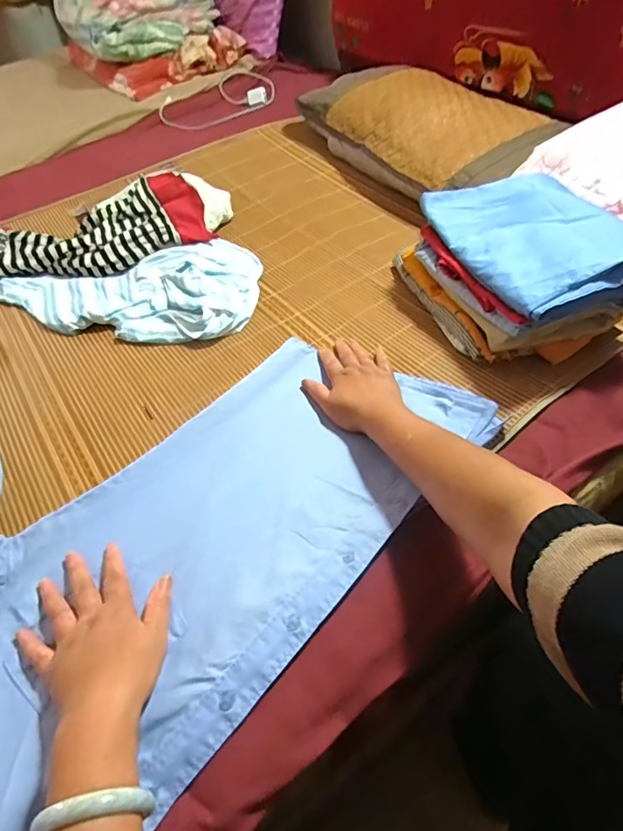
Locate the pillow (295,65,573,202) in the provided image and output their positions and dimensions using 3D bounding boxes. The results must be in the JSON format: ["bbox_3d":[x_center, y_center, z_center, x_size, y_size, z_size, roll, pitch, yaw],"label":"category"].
[{"bbox_3d":[0.242,-0.597,1.015,0.310,0.100,0.524,-26,52,-16],"label":"pillow"}]

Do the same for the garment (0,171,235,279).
[{"bbox_3d":[-0.428,-0.328,0.876,0.572,0.073,0.227,-19,51,-10],"label":"garment"}]

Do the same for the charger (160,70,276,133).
[{"bbox_3d":[-0.257,-0.871,1.336,0.337,0.044,0.233,-26,53,-16],"label":"charger"}]

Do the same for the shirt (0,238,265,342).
[{"bbox_3d":[-0.302,-0.213,0.789,0.429,0.032,0.238,2,50,7],"label":"shirt"}]

